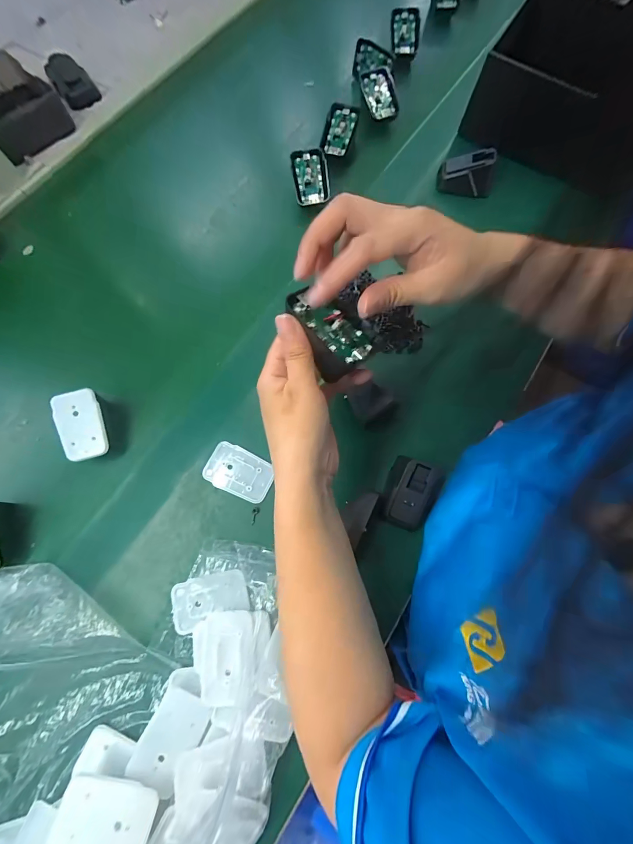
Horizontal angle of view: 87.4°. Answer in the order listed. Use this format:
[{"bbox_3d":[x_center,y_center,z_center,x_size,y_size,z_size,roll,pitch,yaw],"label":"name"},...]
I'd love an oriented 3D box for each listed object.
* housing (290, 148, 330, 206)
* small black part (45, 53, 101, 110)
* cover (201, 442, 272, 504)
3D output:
[{"bbox_3d":[-0.008,-0.319,0.431,0.045,0.012,0.068,-8,96,2],"label":"housing"},{"bbox_3d":[-0.377,-0.523,0.505,0.051,0.020,0.109,-35,75,-9],"label":"small black part"},{"bbox_3d":[-0.080,0.052,0.343,0.068,0.007,0.045,22,75,8],"label":"cover"}]

